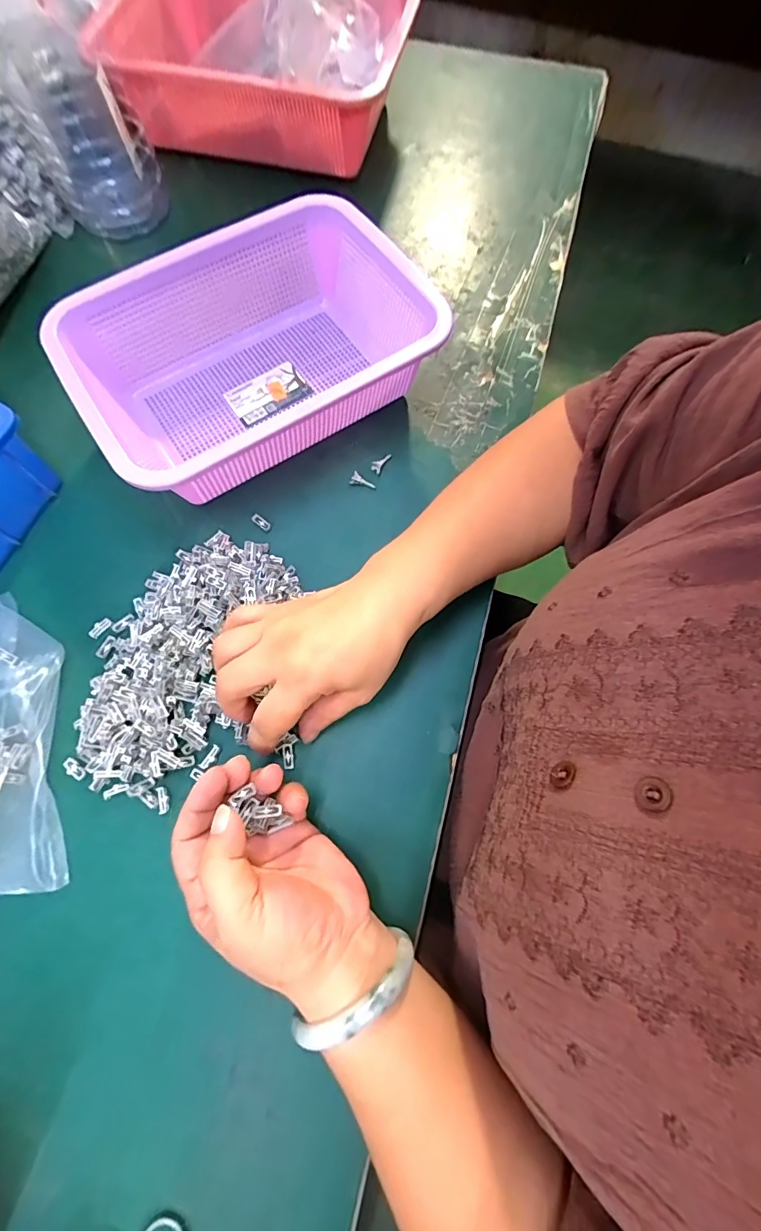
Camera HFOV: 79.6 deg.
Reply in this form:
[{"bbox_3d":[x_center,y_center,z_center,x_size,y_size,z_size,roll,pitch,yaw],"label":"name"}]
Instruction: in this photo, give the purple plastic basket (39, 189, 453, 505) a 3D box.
[{"bbox_3d":[-0.100,-0.207,0.367,0.259,0.075,0.194,-33,75,-10],"label":"purple plastic basket"}]

